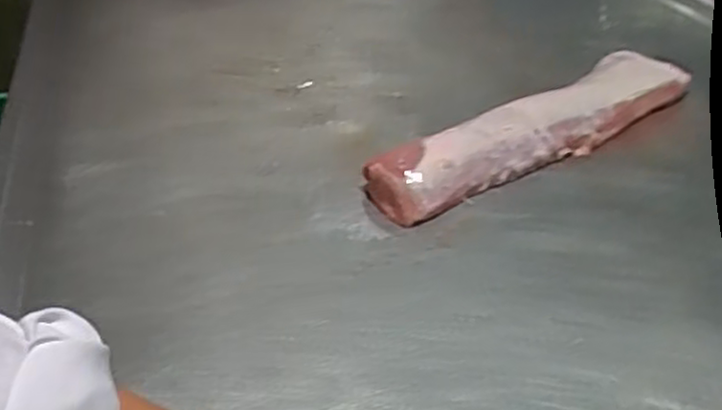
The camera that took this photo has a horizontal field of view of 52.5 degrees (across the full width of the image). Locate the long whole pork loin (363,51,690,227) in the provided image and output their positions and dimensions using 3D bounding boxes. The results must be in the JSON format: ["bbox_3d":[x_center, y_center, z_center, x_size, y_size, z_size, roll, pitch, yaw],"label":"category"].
[{"bbox_3d":[0.215,-0.097,0.908,0.476,0.056,0.114,-24,40,-29],"label":"long whole pork loin"}]

